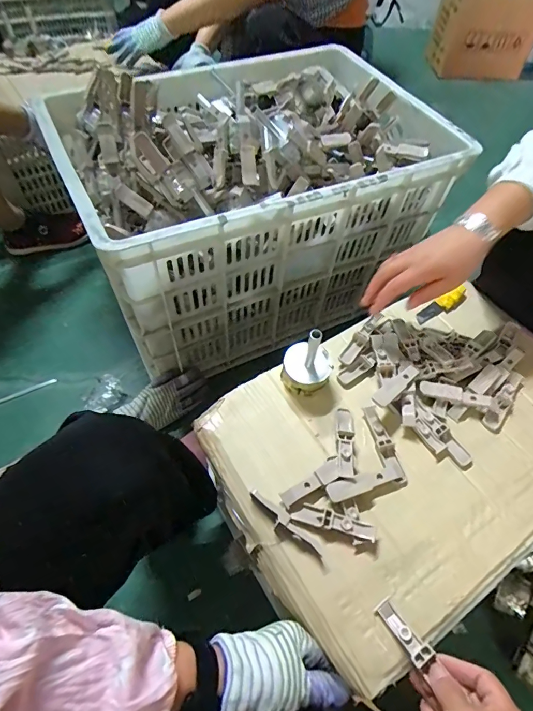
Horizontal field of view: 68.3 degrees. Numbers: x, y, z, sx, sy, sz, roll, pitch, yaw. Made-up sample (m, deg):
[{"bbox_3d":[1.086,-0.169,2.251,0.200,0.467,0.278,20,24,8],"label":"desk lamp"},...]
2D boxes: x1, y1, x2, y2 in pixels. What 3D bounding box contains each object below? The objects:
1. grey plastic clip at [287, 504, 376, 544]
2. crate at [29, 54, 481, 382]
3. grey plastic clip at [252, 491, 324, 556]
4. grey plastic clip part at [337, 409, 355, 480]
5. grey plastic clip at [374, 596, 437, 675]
[{"bbox_3d":[0.075,0.180,0.435,0.089,0.018,0.029,14,57,7],"label":"grey plastic clip"},{"bbox_3d":[-0.030,-0.312,0.833,0.653,0.427,0.455,-24,61,-18],"label":"crate"},{"bbox_3d":[0.020,0.180,0.423,0.095,0.013,0.018,39,63,21],"label":"grey plastic clip"},{"bbox_3d":[0.096,0.105,0.483,0.019,0.020,0.095,8,56,3],"label":"grey plastic clip part"},{"bbox_3d":[0.133,0.268,0.378,0.020,0.010,0.061,-28,47,-20],"label":"grey plastic clip"}]

